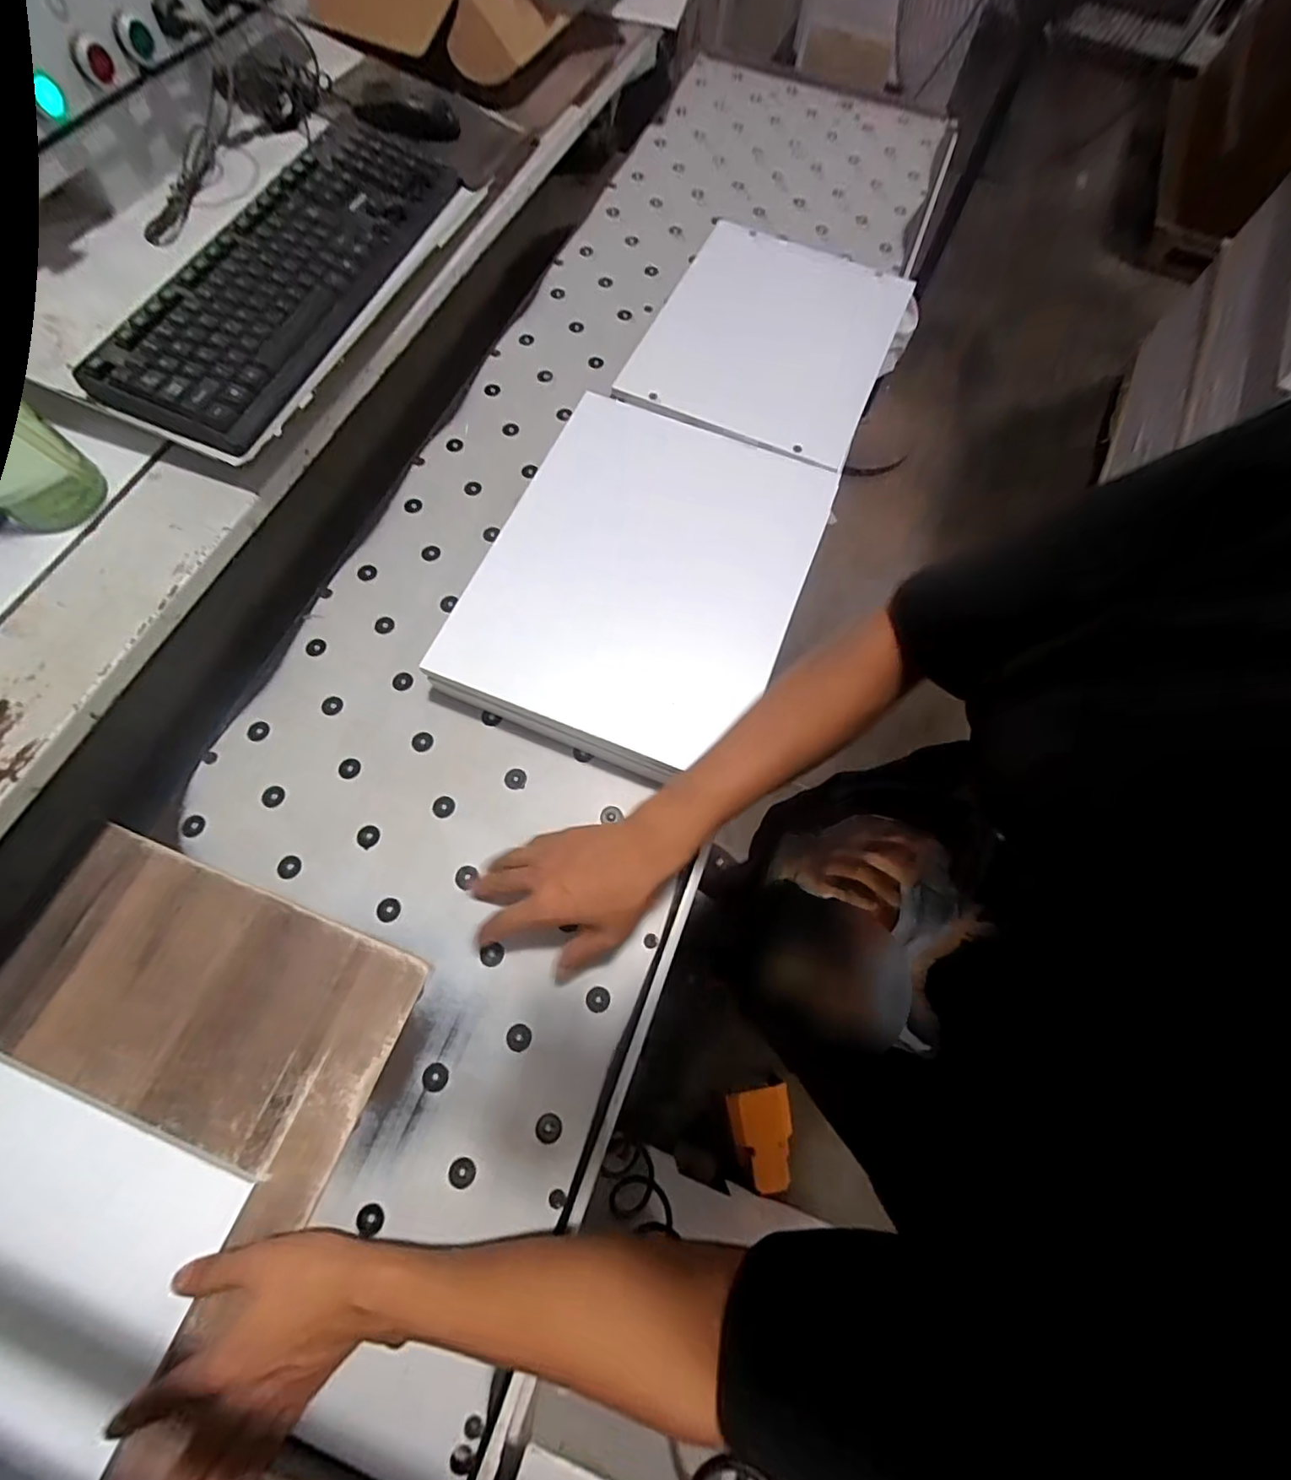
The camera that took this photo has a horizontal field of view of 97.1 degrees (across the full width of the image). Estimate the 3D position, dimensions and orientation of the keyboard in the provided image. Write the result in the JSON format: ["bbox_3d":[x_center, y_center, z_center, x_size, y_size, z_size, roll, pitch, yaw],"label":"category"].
[{"bbox_3d":[-0.331,-0.450,0.537,0.144,0.023,0.427,23,69,-9],"label":"keyboard"}]

